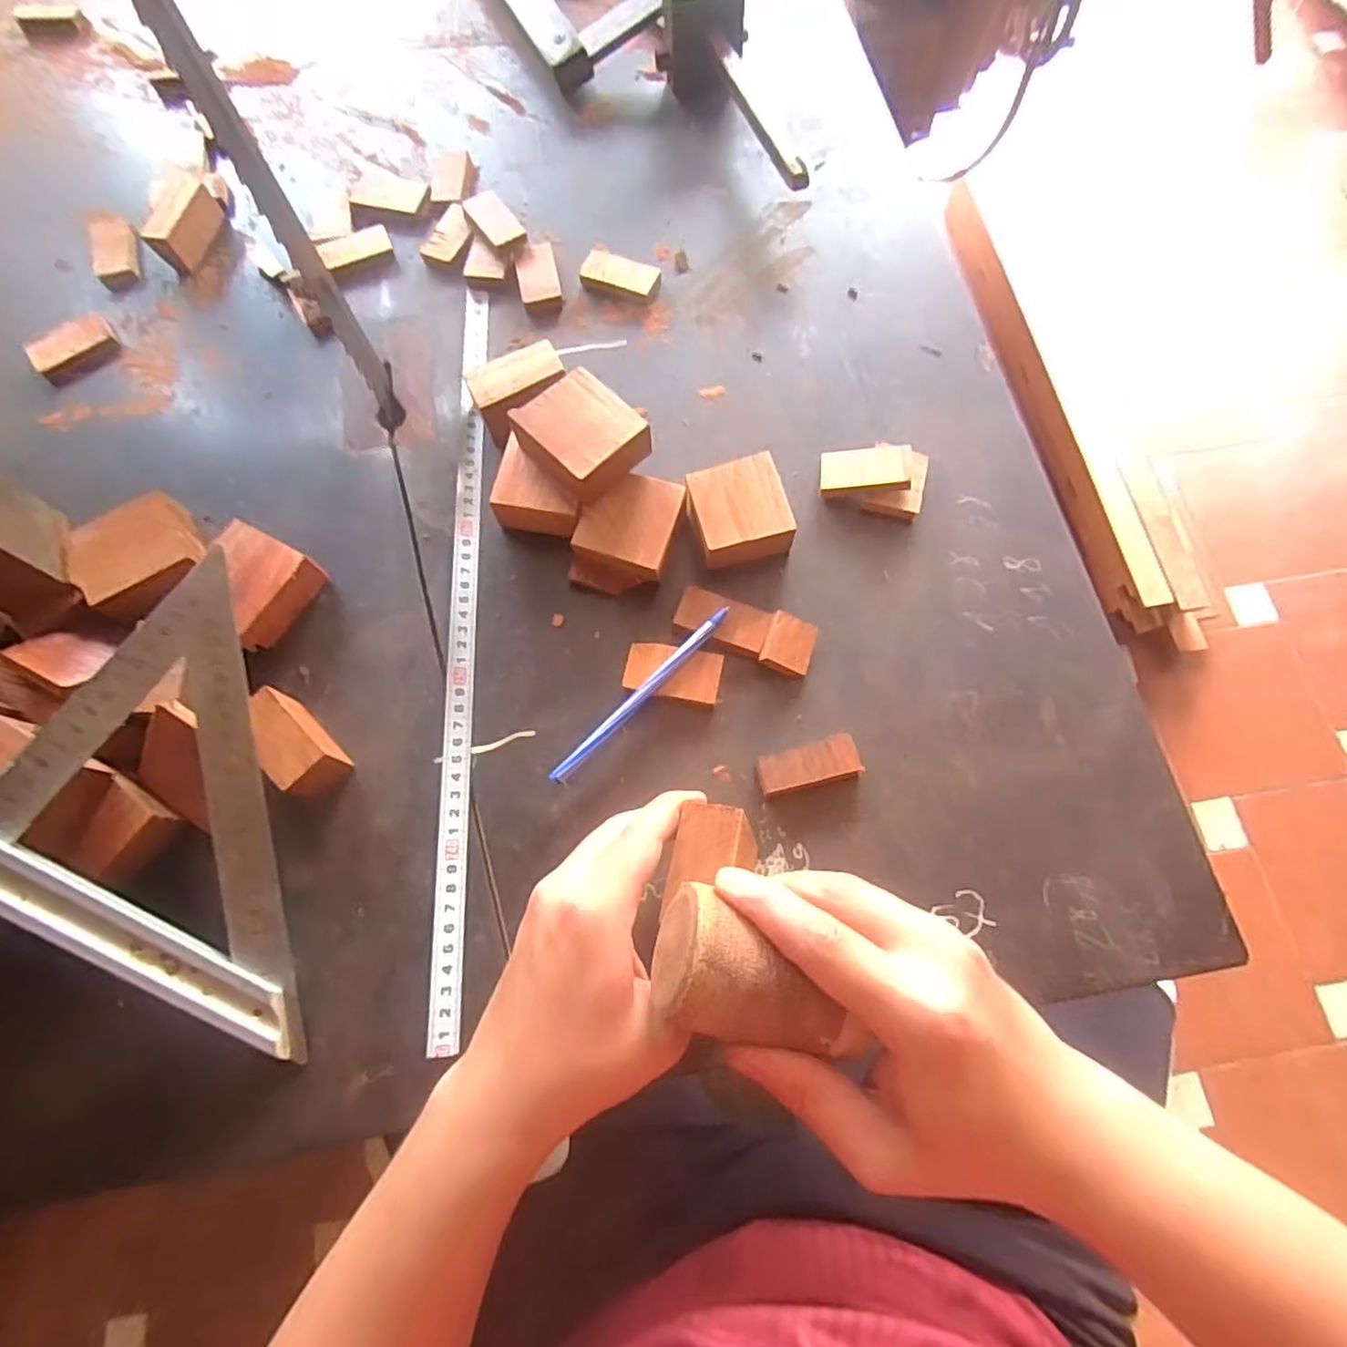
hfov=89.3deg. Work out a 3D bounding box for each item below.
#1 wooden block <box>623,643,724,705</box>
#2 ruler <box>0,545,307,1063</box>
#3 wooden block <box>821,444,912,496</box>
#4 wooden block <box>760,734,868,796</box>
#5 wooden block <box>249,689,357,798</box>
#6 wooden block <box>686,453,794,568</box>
[{"bbox_3d":[0.000,0.000,0.395,0.054,0.013,0.031,10,71,5],"label":"wooden block"},{"bbox_3d":[-0.268,0.072,0.330,0.124,0.018,0.245,-10,82,-21],"label":"ruler"},{"bbox_3d":[0.121,-0.128,0.428,0.054,0.007,0.030,1,77,17],"label":"wooden block"},{"bbox_3d":[0.075,0.052,0.377,0.055,0.013,0.023,-16,71,-4],"label":"wooden block"},{"bbox_3d":[-0.206,0.039,0.369,0.030,0.037,0.053,-38,74,-11],"label":"wooden block"},{"bbox_3d":[0.040,-0.095,0.418,0.057,0.029,0.061,-14,71,-3],"label":"wooden block"}]

